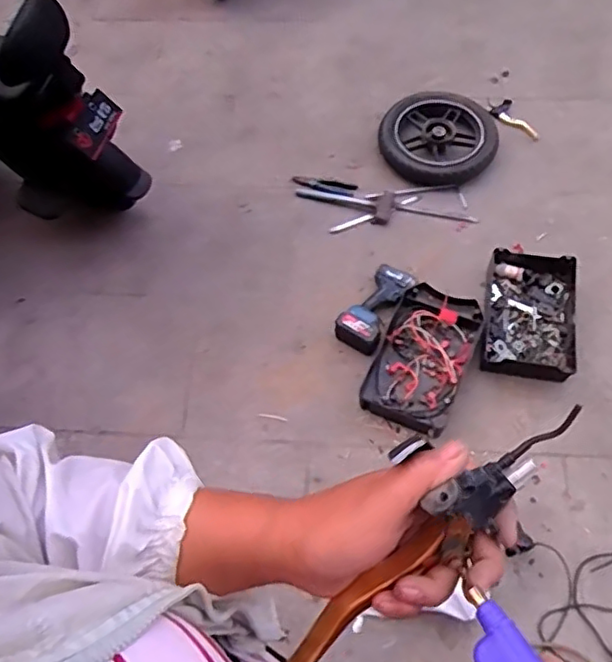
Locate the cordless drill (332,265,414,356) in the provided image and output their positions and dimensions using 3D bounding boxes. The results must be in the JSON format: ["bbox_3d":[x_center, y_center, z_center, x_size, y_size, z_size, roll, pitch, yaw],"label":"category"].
[{"bbox_3d":[0.177,-0.068,1.510,0.114,0.064,0.240,28,67,16],"label":"cordless drill"}]

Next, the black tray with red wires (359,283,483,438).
[{"bbox_3d":[0.283,0.060,1.450,0.210,0.058,0.329,21,65,14],"label":"black tray with red wires"}]

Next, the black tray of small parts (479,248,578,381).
[{"bbox_3d":[0.561,-0.043,1.500,0.215,0.065,0.322,11,63,9],"label":"black tray of small parts"}]

